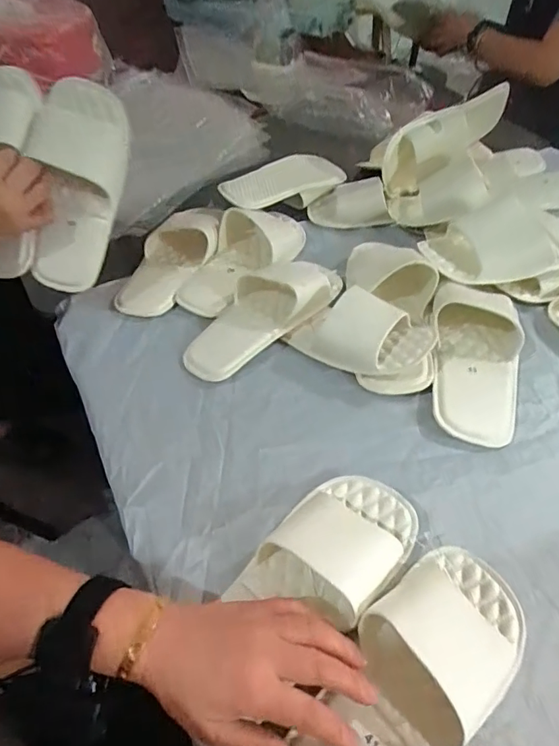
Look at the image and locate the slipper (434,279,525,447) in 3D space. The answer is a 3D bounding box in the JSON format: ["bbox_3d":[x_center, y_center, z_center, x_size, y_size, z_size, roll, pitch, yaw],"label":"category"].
[{"bbox_3d":[0.225,-0.025,0.569,0.104,0.054,0.217,15,51,11],"label":"slipper"}]

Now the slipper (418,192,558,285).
[{"bbox_3d":[0.341,-0.176,0.658,0.286,0.070,0.108,-1,49,-2],"label":"slipper"}]

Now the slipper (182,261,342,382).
[{"bbox_3d":[-0.023,-0.083,0.613,0.228,0.064,0.101,-34,58,-27],"label":"slipper"}]

